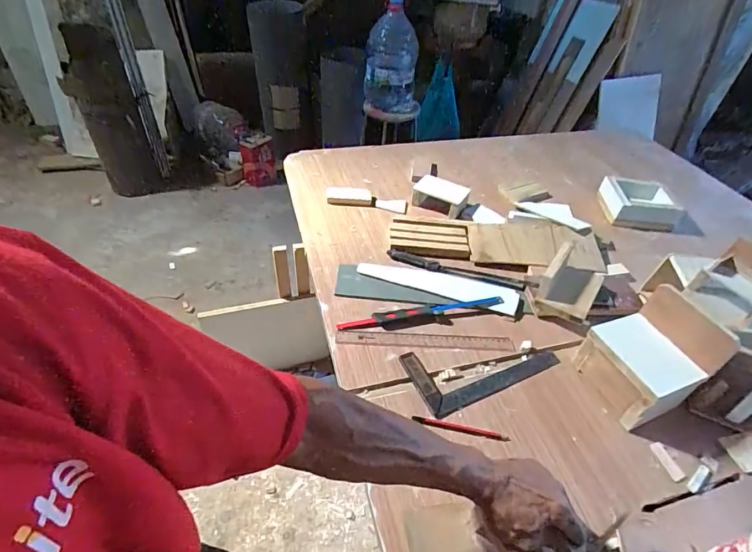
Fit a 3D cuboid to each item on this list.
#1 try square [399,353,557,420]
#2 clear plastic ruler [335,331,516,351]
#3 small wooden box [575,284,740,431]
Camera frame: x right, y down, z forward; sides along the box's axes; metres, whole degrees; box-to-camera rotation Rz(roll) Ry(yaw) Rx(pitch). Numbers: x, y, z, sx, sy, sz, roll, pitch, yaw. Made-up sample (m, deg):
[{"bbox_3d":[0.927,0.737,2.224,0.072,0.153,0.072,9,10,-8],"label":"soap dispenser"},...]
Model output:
[{"bbox_3d":[0.171,0.139,0.682,0.237,0.010,0.117,-17,48,-20],"label":"try square"},{"bbox_3d":[0.084,0.111,0.711,0.299,0.004,0.028,3,46,-2],"label":"clear plastic ruler"},{"bbox_3d":[0.409,0.118,0.623,0.143,0.136,0.132,-15,47,-16],"label":"small wooden box"}]

